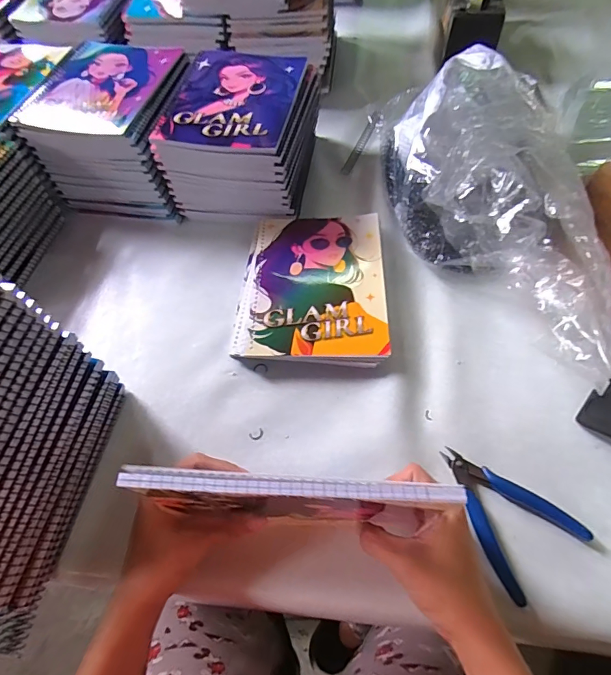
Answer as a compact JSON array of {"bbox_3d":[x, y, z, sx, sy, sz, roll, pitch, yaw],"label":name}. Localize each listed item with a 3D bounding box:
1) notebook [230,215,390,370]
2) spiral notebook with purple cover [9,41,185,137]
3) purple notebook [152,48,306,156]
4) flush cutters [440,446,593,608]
[{"bbox_3d":[0.010,-0.061,0.487,0.163,0.021,0.201,2,61,5],"label":"notebook"},{"bbox_3d":[-0.268,-0.327,0.547,0.159,0.010,0.195,11,62,10],"label":"spiral notebook with purple cover"},{"bbox_3d":[-0.086,-0.298,0.517,0.148,0.008,0.196,9,62,9],"label":"purple notebook"},{"bbox_3d":[0.168,0.144,0.362,0.083,0.011,0.116,-30,63,-13],"label":"flush cutters"}]

